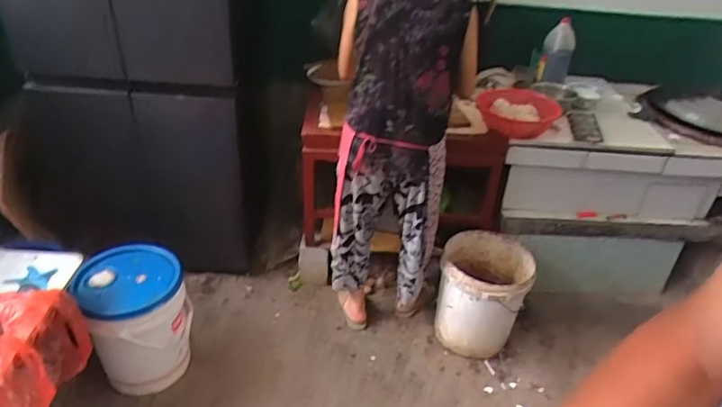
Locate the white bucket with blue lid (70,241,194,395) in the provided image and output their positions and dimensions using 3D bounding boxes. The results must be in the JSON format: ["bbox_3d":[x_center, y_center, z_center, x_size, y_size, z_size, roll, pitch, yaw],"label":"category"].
[{"bbox_3d":[-0.692,0.336,1.618,0.292,0.324,0.358,-14,38,-25],"label":"white bucket with blue lid"}]

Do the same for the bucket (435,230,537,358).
[{"bbox_3d":[0.434,0.318,1.897,0.295,0.366,0.345,8,34,6],"label":"bucket"}]

